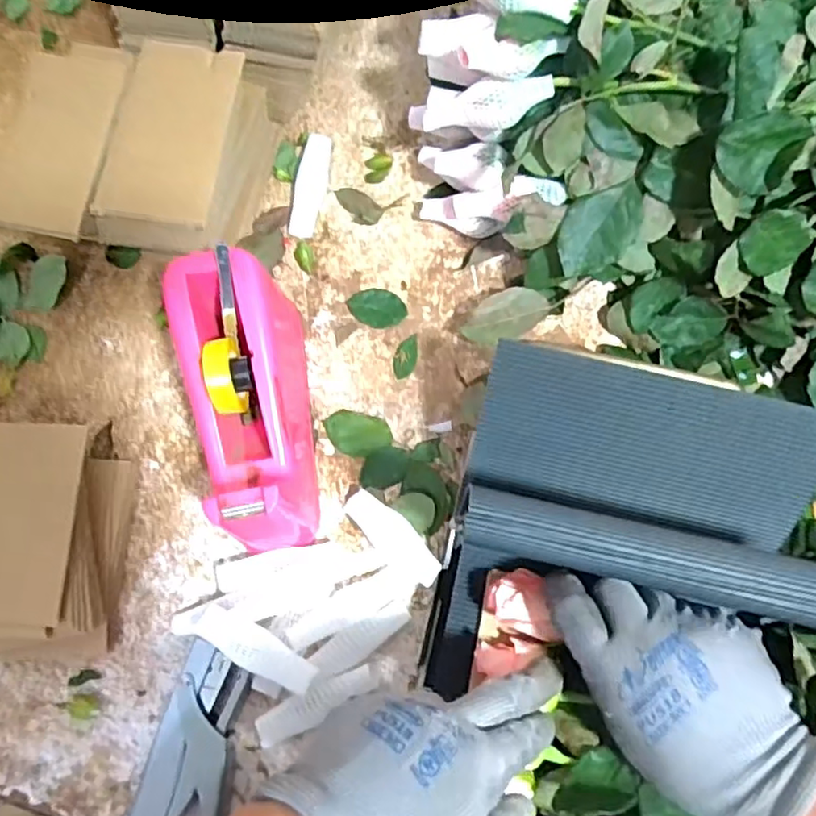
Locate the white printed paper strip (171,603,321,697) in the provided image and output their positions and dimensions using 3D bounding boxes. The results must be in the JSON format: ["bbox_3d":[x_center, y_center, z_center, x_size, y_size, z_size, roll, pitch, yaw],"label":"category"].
[{"bbox_3d":[-0.115,0.166,0.458,0.111,0.035,0.032,21,79,6],"label":"white printed paper strip"}]

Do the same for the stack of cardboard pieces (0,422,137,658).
[{"bbox_3d":[-0.269,0.096,0.466,0.109,0.060,0.163,1,77,2],"label":"stack of cardboard pieces"}]

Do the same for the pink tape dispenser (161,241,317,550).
[{"bbox_3d":[-0.113,0.000,0.463,0.076,0.103,0.200,-9,77,0],"label":"pink tape dispenser"}]

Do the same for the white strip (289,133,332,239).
[{"bbox_3d":[-0.084,-0.191,0.552,0.028,0.012,0.091,5,77,3],"label":"white strip"}]

